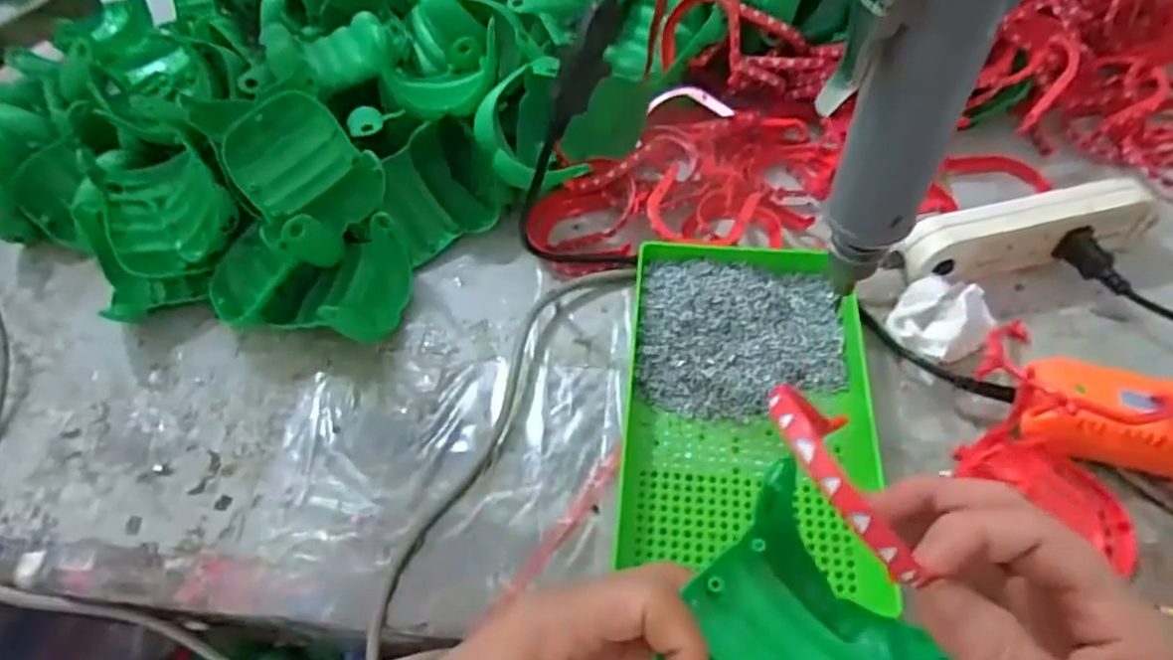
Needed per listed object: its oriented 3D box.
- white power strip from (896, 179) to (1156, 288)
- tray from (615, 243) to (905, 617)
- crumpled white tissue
[{"bbox_3d":[0.315,-0.069,0.494,0.192,0.052,0.039,-14,57,-8],"label":"white power strip"},{"bbox_3d":[0.100,0.047,0.434,0.145,0.035,0.231,3,55,5],"label":"tray"},{"bbox_3d":[0.241,-0.007,0.463,0.058,0.029,0.069,38,65,25],"label":"crumpled white tissue"}]

